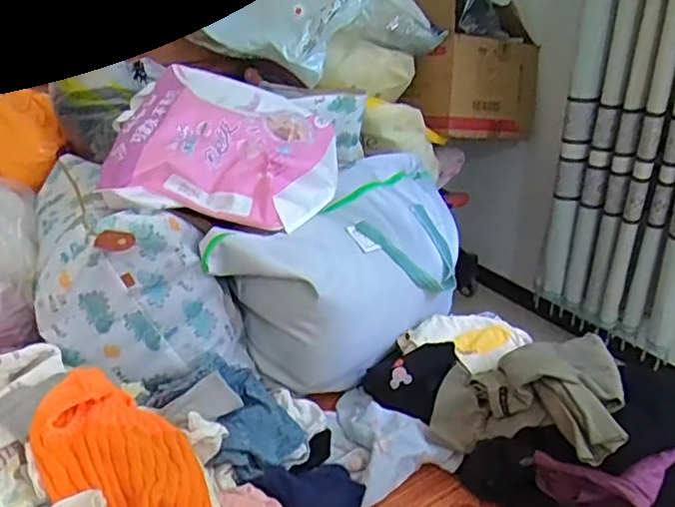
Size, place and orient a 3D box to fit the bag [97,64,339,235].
[{"bbox_3d":[-0.218,-0.231,1.266,0.444,0.102,0.433,9,50,-15],"label":"bag"}]

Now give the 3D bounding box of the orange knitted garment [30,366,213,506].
[{"bbox_3d":[-0.281,0.256,0.792,0.183,0.116,0.269,-18,31,-33],"label":"orange knitted garment"}]

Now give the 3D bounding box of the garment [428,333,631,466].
[{"bbox_3d":[0.337,0.237,1.049,0.295,0.139,0.241,16,31,30],"label":"garment"}]

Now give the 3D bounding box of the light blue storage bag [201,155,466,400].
[{"bbox_3d":[0.062,0.024,1.342,0.346,0.291,0.655,14,29,26],"label":"light blue storage bag"}]

